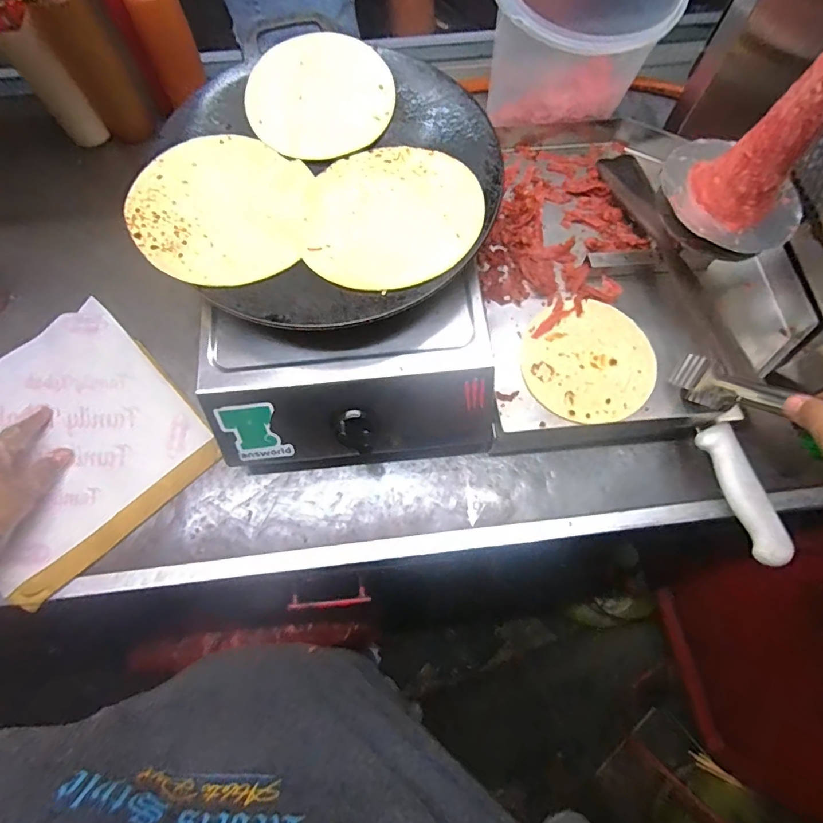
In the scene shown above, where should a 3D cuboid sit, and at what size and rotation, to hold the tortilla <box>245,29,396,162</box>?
[{"bbox_3d":[-0.096,-0.329,0.482,0.144,0.008,0.145,0,82,0],"label":"tortilla"}]

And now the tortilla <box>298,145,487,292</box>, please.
[{"bbox_3d":[-0.019,-0.188,0.438,0.166,0.008,0.166,2,69,7],"label":"tortilla"}]

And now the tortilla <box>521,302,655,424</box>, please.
[{"bbox_3d":[0.197,-0.055,0.510,0.141,0.007,0.139,1,71,-2],"label":"tortilla"}]

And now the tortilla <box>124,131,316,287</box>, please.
[{"bbox_3d":[-0.179,-0.197,0.439,0.154,0.009,0.176,5,68,-5],"label":"tortilla"}]

